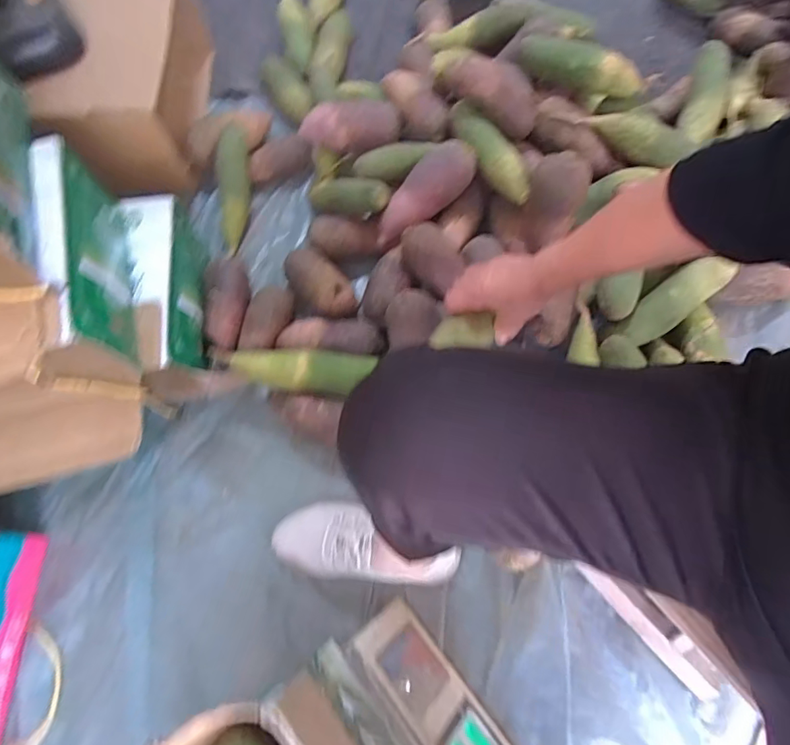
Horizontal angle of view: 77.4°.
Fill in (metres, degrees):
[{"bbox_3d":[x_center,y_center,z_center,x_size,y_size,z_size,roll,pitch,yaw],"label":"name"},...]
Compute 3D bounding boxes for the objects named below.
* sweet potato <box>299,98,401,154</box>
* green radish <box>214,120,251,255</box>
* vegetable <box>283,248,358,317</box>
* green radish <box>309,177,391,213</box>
[{"bbox_3d":[-0.073,-0.413,0.825,0.165,0.056,0.056,-17,70,-5],"label":"sweet potato"},{"bbox_3d":[-0.267,-0.300,0.816,0.047,0.040,0.209,2,96,2],"label":"green radish"},{"bbox_3d":[-0.116,-0.137,0.777,0.130,0.070,0.072,38,75,14],"label":"vegetable"},{"bbox_3d":[-0.078,-0.286,0.793,0.170,0.052,0.048,18,68,40],"label":"green radish"}]

